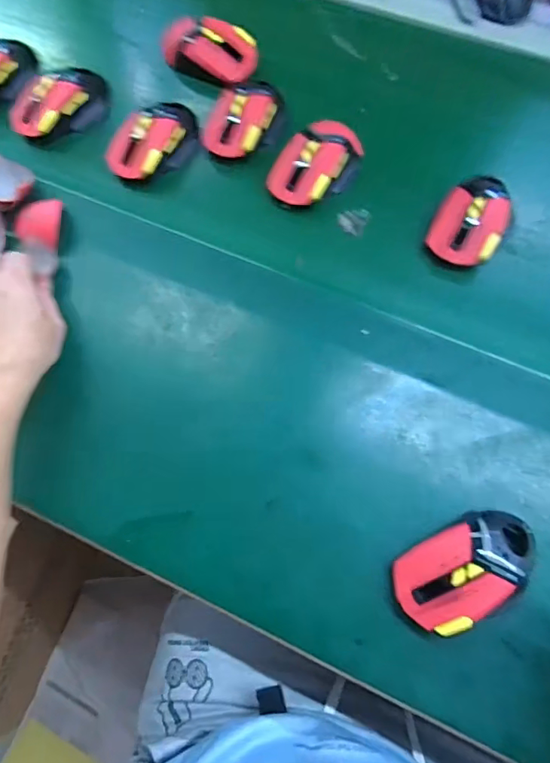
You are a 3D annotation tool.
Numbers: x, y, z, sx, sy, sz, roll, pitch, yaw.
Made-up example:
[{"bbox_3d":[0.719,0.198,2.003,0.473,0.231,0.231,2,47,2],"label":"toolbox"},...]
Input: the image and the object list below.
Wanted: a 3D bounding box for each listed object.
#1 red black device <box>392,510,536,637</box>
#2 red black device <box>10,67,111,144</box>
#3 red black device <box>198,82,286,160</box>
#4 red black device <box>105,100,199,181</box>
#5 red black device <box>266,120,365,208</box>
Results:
[{"bbox_3d":[0.150,0.145,0.375,0.114,0.044,0.063,-27,74,-8],"label":"red black device"},{"bbox_3d":[-0.245,-0.318,0.551,0.111,0.040,0.059,-32,74,-9],"label":"red black device"},{"bbox_3d":[-0.034,-0.291,0.534,0.078,0.033,0.090,15,73,5],"label":"red black device"},{"bbox_3d":[-0.131,-0.272,0.532,0.058,0.035,0.120,32,75,10],"label":"red black device"},{"bbox_3d":[0.040,-0.232,0.514,0.079,0.038,0.110,36,76,11],"label":"red black device"}]

